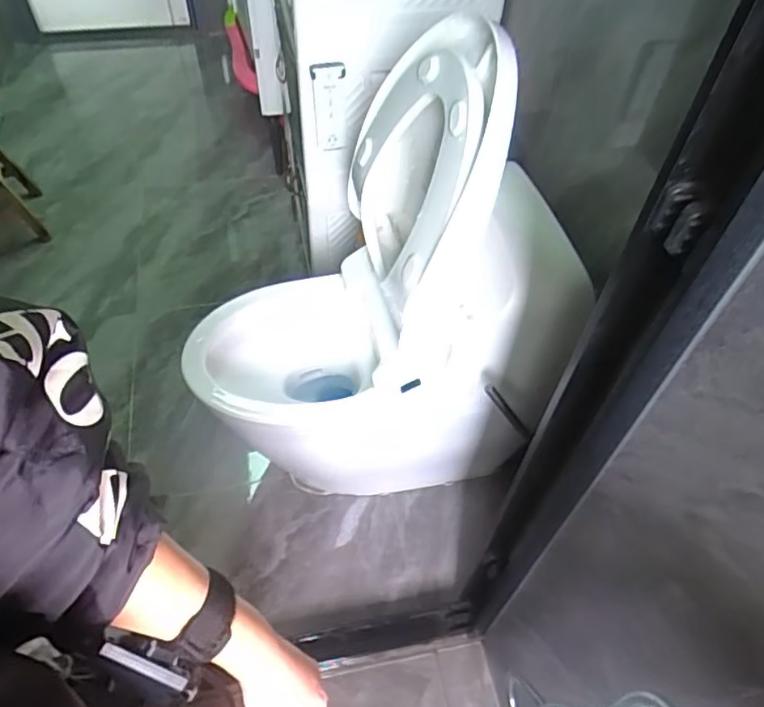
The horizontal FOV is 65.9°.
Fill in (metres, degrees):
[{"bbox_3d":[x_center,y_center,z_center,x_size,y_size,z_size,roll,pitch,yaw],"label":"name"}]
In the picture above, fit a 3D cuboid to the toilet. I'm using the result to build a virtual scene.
[{"bbox_3d":[-0.043,-0.053,1.045,0.565,0.851,0.467,-17,59,-17],"label":"toilet"}]

